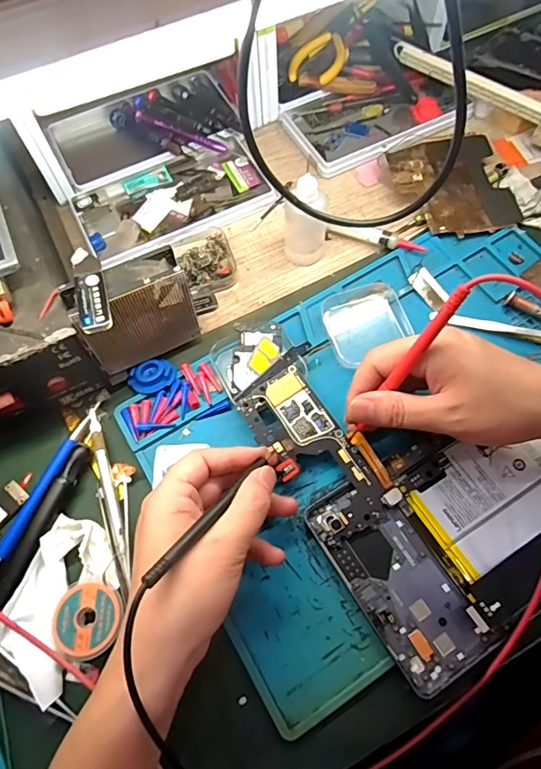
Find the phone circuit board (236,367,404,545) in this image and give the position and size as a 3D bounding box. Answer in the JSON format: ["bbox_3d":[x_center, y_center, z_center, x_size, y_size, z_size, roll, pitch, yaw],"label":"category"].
[{"bbox_3d":[0.030,0.048,0.337,0.054,0.011,0.119,-35,76,-14],"label":"phone circuit board"}]

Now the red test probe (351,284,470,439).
[{"bbox_3d":[0.081,-0.007,0.295,0.008,0.128,0.005,42,41,18],"label":"red test probe"}]

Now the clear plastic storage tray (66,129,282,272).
[{"bbox_3d":[-0.092,-0.180,0.455,0.176,0.016,0.103,-26,67,-10],"label":"clear plastic storage tray"}]

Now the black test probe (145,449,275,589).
[{"bbox_3d":[-0.029,0.070,0.286,0.008,0.013,0.128,30,35,14],"label":"black test probe"}]

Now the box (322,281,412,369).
[{"bbox_3d":[0.076,-0.051,0.386,0.064,0.013,0.065,-14,66,-5],"label":"box"}]

